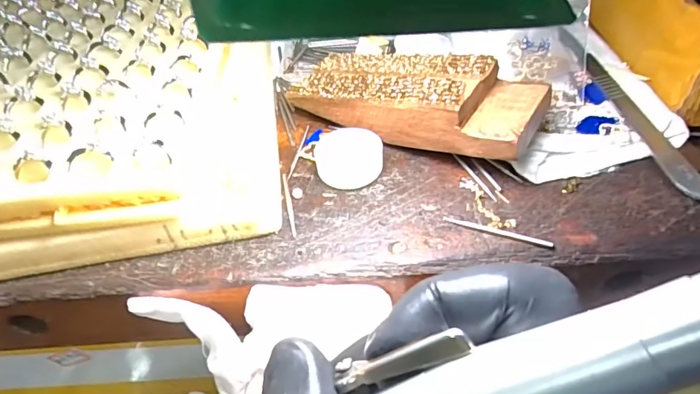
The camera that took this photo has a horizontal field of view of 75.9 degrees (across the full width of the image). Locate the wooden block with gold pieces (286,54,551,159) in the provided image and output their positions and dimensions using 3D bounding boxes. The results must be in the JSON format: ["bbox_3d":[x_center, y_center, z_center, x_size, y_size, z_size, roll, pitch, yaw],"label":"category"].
[{"bbox_3d":[0.030,-0.050,0.229,0.127,0.037,0.043,22,50,26],"label":"wooden block with gold pieces"}]

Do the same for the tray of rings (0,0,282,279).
[{"bbox_3d":[-0.187,-0.056,0.255,0.281,0.047,0.227,-9,44,-3],"label":"tray of rings"}]

